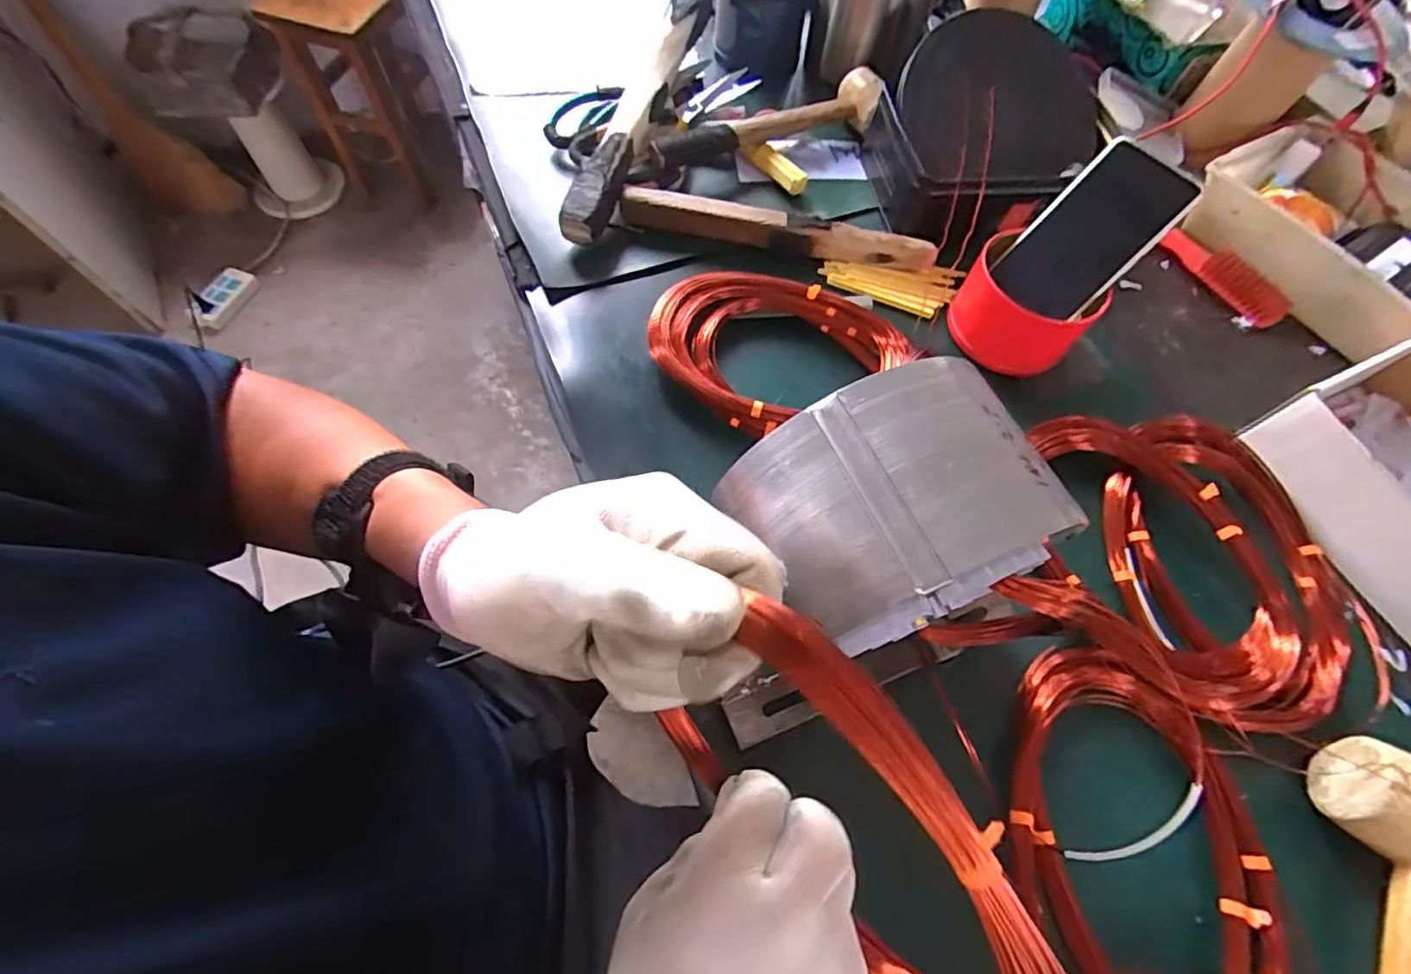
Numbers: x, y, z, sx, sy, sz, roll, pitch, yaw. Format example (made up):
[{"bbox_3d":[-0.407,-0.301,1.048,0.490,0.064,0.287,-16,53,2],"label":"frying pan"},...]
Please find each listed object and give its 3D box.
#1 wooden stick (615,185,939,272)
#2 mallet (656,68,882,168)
[{"bbox_3d":[0.065,-0.232,0.540,0.280,0.030,0.023,10,64,2],"label":"wooden stick"},{"bbox_3d":[0.064,-0.350,0.592,0.254,0.040,0.055,-27,68,-14],"label":"mallet"}]

